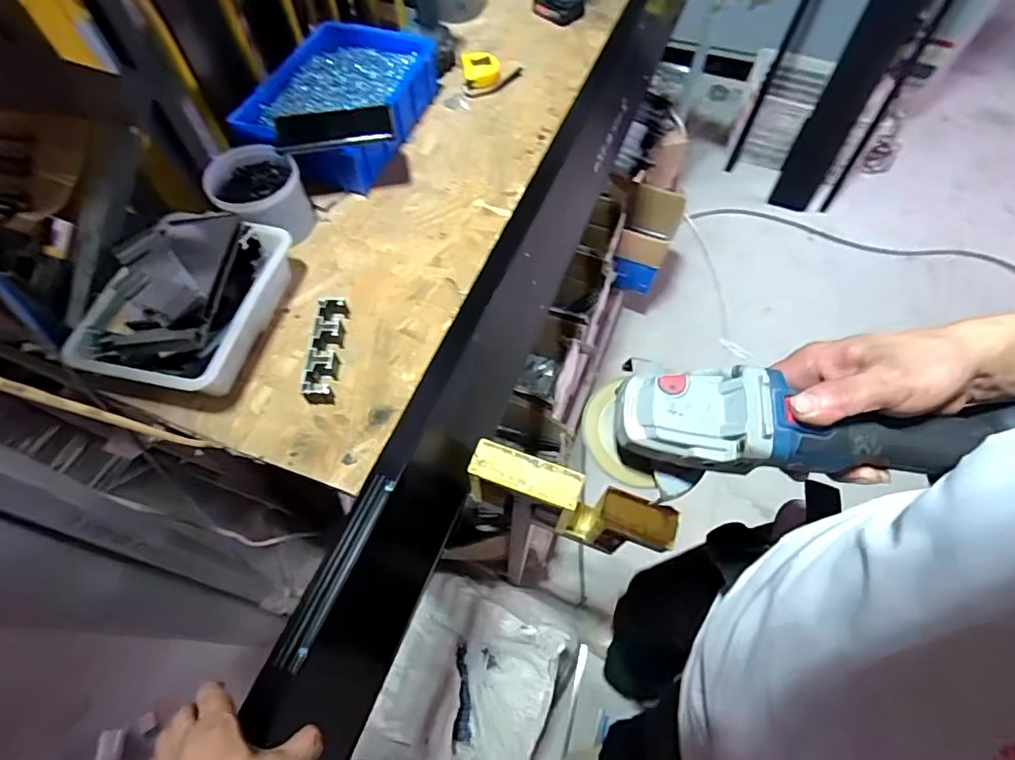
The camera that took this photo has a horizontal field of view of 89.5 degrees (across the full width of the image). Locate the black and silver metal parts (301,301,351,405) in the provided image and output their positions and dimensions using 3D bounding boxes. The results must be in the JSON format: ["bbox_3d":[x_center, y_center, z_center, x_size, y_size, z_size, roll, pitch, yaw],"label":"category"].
[{"bbox_3d":[-0.219,-0.037,0.621,0.032,0.035,0.131,1,60,-1],"label":"black and silver metal parts"}]

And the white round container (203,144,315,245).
[{"bbox_3d":[-0.338,-0.251,0.705,0.113,0.088,0.111,0,60,-1],"label":"white round container"}]

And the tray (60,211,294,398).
[{"bbox_3d":[-0.379,-0.103,0.606,0.156,0.122,0.232,12,61,6],"label":"tray"}]

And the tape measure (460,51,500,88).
[{"bbox_3d":[-0.046,-0.550,0.899,0.065,0.031,0.068,-2,60,-2],"label":"tape measure"}]

